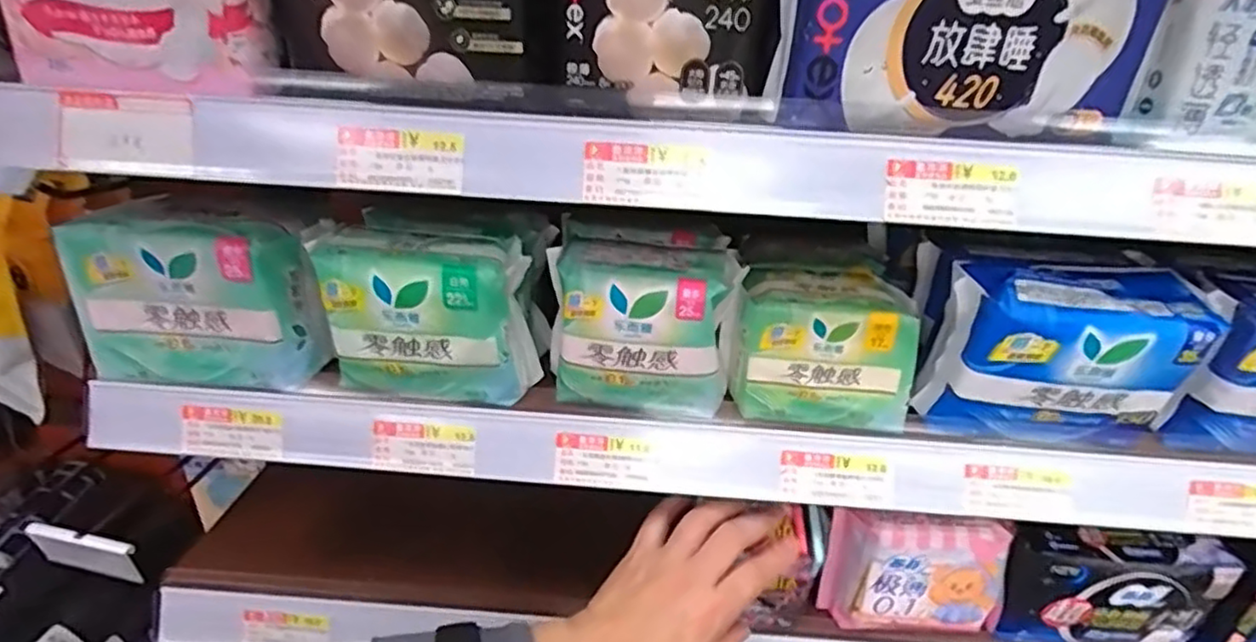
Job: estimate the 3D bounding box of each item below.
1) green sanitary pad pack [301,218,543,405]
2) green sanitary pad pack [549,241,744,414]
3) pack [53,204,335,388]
[{"bbox_3d":[-0.128,-0.003,0.419,0.131,0.097,0.048,6,27,5],"label":"green sanitary pad pack"},{"bbox_3d":[0.010,0.008,0.412,0.108,0.096,0.052,2,27,-1],"label":"green sanitary pad pack"},{"bbox_3d":[-0.271,-0.016,0.435,0.143,0.099,0.053,5,27,3],"label":"pack"}]

